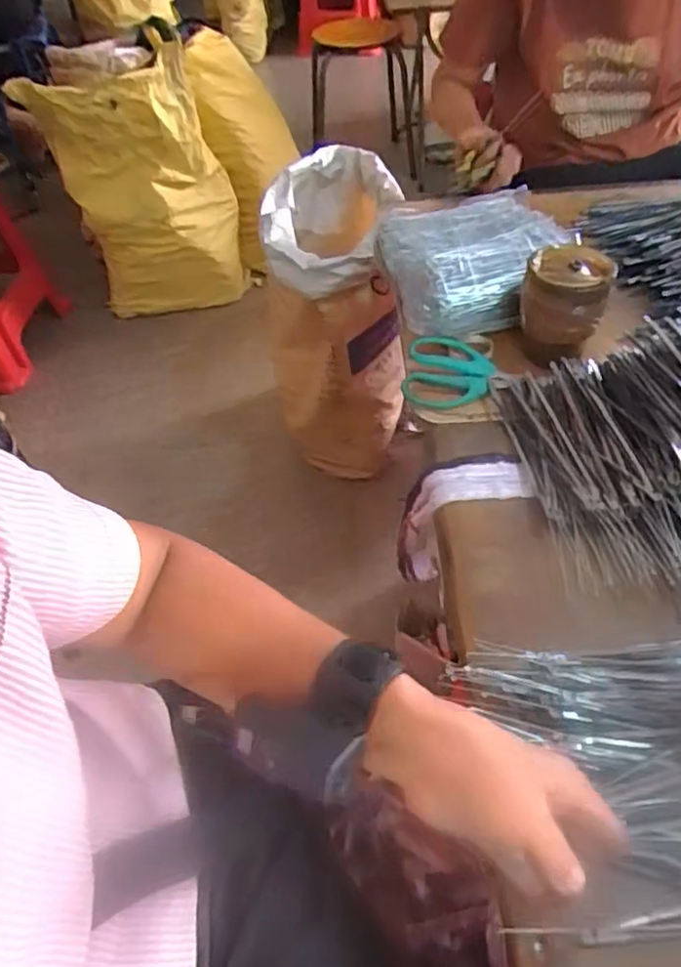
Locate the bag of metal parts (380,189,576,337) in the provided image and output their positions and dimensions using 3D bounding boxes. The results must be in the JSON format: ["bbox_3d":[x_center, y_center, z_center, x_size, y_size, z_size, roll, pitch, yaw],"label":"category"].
[{"bbox_3d":[0.163,-0.267,0.798,0.220,0.075,0.211,-12,50,-6],"label":"bag of metal parts"}]

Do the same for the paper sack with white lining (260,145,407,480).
[{"bbox_3d":[-0.008,-0.324,1.345,0.257,0.511,0.344,-4,49,1],"label":"paper sack with white lining"}]

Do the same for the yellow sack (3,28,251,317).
[{"bbox_3d":[-0.458,-0.694,1.605,0.399,0.561,0.247,-15,50,-8],"label":"yellow sack"}]

